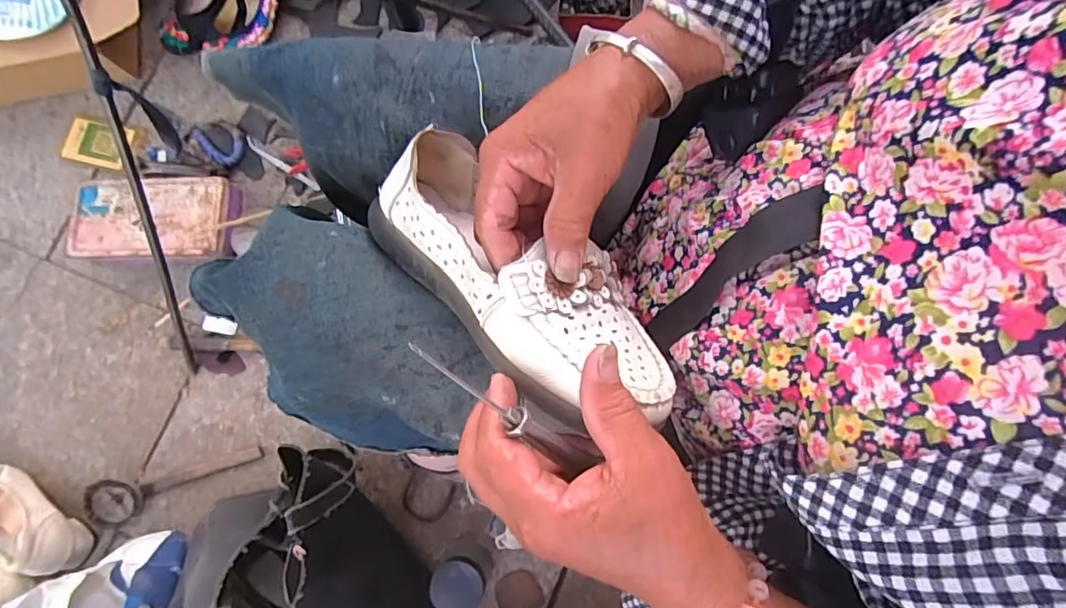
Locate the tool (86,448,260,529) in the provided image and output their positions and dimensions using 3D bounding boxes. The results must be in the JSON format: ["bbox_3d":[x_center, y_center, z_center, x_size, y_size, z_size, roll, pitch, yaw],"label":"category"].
[{"bbox_3d":[-0.499,0.255,0.744,0.237,0.030,0.061,-14,79,-1],"label":"tool"}]

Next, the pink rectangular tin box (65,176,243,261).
[{"bbox_3d":[-0.561,-0.124,0.806,0.246,0.056,0.123,0,79,2],"label":"pink rectangular tin box"}]

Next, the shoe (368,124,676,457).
[{"bbox_3d":[-0.014,-0.018,0.309,0.086,0.067,0.226,-40,60,-6],"label":"shoe"}]

